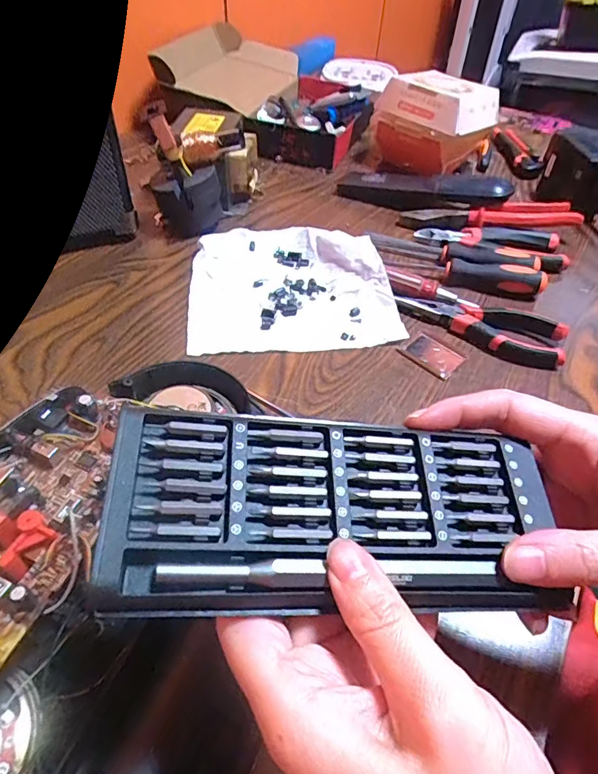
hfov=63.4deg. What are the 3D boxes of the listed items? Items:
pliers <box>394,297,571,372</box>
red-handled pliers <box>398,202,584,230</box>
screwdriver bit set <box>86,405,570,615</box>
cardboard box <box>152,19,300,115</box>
[{"bbox_3d":[0.163,-0.058,0.441,0.147,0.018,0.051,20,50,14],"label":"pliers"},{"bbox_3d":[0.217,-0.196,0.553,0.197,0.028,0.042,5,48,1],"label":"red-handled pliers"},{"bbox_3d":[0.014,0.041,0.165,0.150,0.017,0.063,4,47,-13],"label":"screwdriver bit set"},{"bbox_3d":[-0.111,-0.516,0.780,0.265,0.085,0.118,27,52,19],"label":"cardboard box"}]

